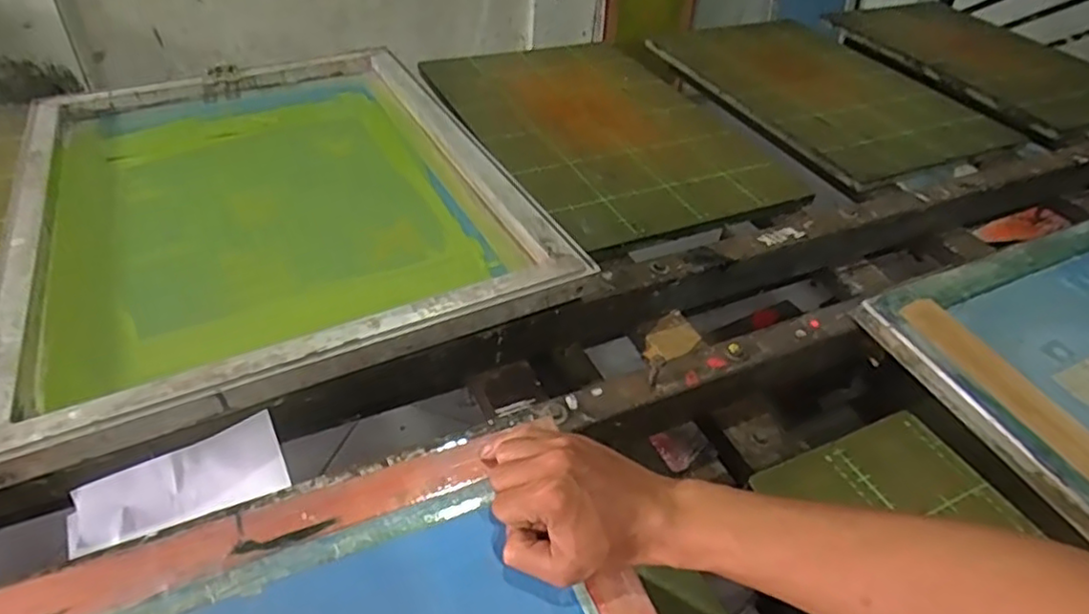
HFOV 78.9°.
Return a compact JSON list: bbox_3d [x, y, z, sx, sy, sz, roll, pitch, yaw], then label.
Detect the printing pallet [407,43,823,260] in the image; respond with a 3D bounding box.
[{"bbox_3d":[0.074,-0.292,1.044,0.383,0.022,0.582,-14,45,-20],"label":"printing pallet"}]

